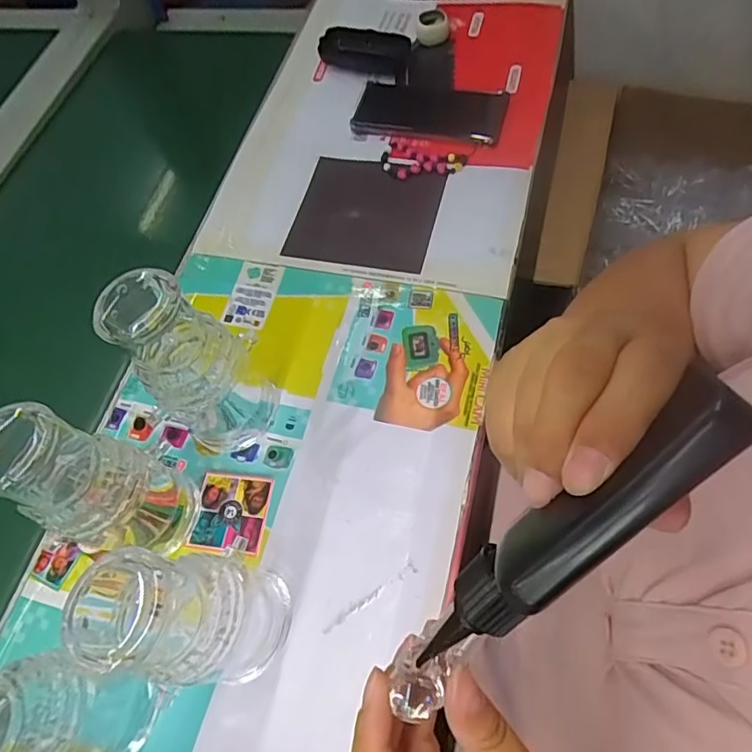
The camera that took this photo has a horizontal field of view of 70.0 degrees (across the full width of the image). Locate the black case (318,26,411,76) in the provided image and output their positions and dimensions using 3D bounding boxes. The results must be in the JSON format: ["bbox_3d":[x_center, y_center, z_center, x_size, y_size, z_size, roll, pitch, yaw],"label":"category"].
[{"bbox_3d":[-0.011,-0.387,0.638,0.110,0.022,0.049,18,67,17],"label":"black case"}]

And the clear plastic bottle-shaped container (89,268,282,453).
[{"bbox_3d":[-0.129,-0.005,0.398,0.063,0.171,0.079,39,74,22],"label":"clear plastic bottle-shaped container"}]

